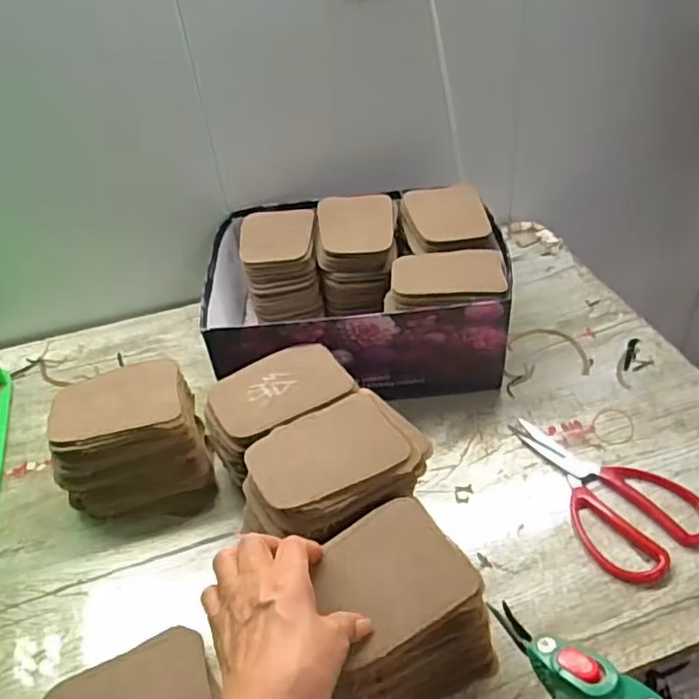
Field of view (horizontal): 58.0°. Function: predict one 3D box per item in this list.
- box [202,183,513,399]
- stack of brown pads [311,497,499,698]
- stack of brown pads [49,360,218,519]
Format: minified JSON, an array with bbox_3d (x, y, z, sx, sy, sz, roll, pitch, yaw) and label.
[{"bbox_3d":[0.009,-0.064,0.740,0.326,0.128,0.289,-8,41,-1],"label":"box"},{"bbox_3d":[0.032,0.191,0.465,0.114,0.083,0.110,-19,42,-14],"label":"stack of brown pads"},{"bbox_3d":[-0.206,0.091,0.608,0.128,0.095,0.112,-12,41,-6],"label":"stack of brown pads"}]

